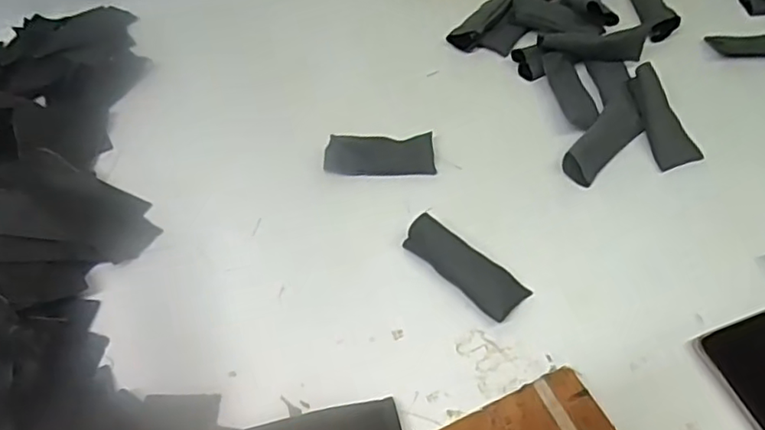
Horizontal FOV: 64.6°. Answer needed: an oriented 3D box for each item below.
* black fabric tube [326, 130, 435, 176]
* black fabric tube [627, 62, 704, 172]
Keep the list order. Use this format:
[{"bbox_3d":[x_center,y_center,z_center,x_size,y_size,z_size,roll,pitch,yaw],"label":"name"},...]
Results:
[{"bbox_3d":[-0.002,-0.057,0.564,0.101,0.020,0.037,-4,51,1],"label":"black fabric tube"},{"bbox_3d":[0.260,-0.092,0.564,0.040,0.011,0.106,-11,69,-5],"label":"black fabric tube"}]

